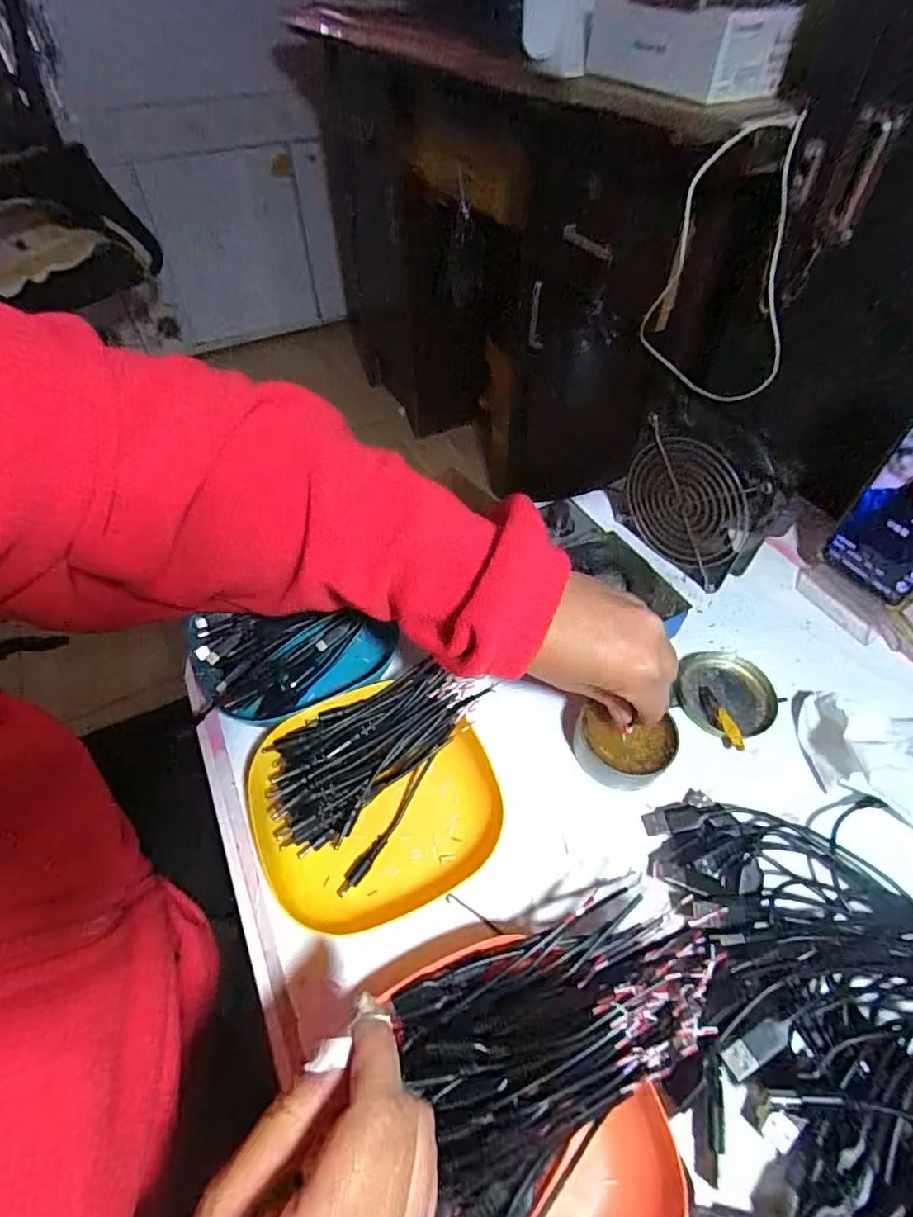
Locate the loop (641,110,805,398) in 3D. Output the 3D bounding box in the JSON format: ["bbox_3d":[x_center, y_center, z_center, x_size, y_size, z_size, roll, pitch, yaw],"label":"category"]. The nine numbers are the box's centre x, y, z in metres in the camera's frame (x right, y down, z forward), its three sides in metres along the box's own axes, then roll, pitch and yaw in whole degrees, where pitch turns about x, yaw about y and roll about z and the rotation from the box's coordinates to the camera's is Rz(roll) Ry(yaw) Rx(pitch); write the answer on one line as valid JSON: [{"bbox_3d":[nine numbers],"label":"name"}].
[{"bbox_3d":[0.254,-0.310,0.512,0.133,0.218,0.066,16,53,13],"label":"loop"}]

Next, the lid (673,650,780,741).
[{"bbox_3d":[0.197,0.064,0.404,0.066,0.012,0.067,-1,51,1],"label":"lid"}]

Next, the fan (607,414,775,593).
[{"bbox_3d":[0.193,-0.099,0.464,0.043,0.126,0.134,-30,57,-21],"label":"fan"}]

